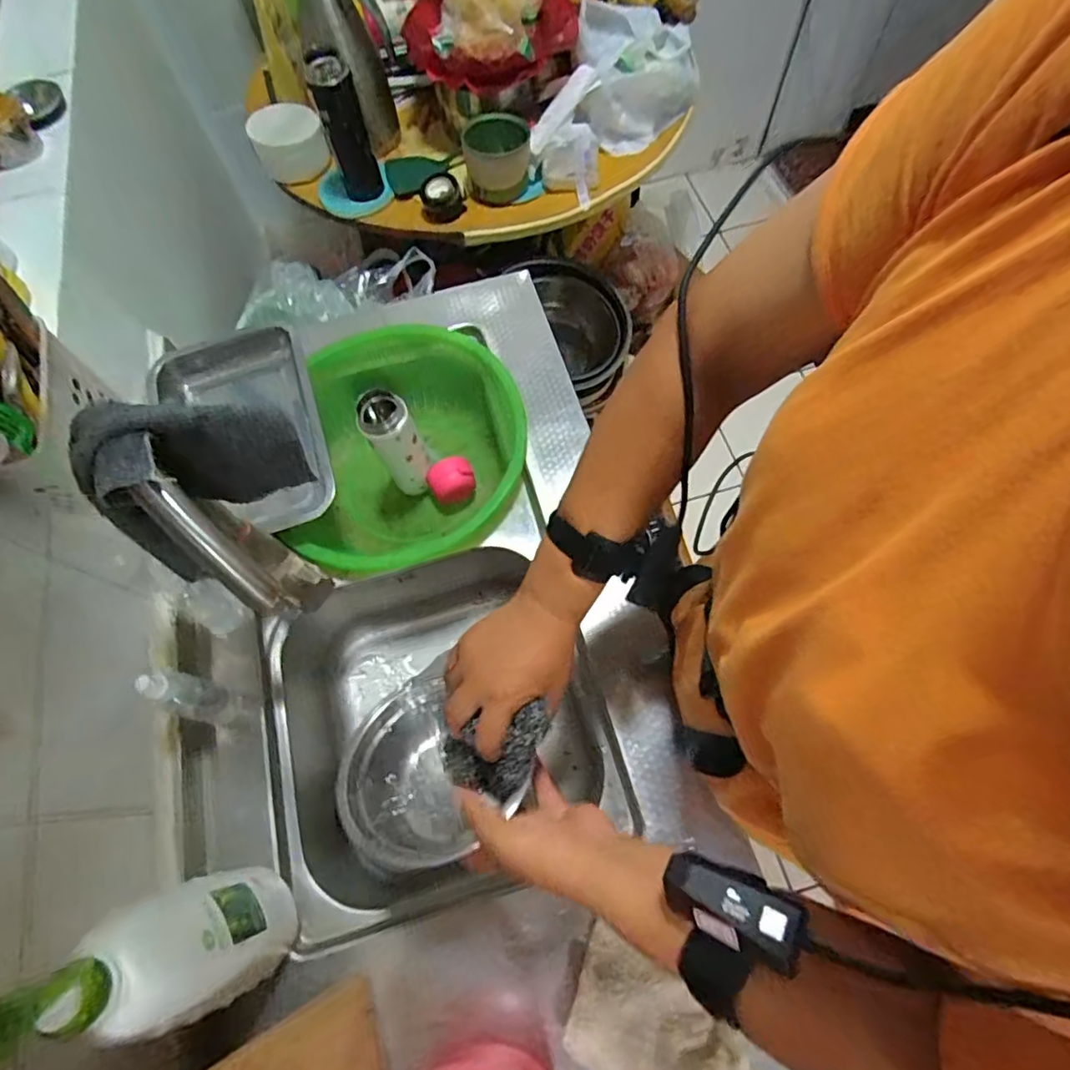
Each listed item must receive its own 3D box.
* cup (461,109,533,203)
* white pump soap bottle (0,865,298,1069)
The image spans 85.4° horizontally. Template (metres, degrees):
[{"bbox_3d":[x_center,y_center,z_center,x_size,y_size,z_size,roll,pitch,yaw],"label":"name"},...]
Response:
[{"bbox_3d":[-0.057,-0.584,0.897,0.098,0.074,0.098,-1,67,2],"label":"cup"},{"bbox_3d":[-0.257,0.301,0.427,0.043,0.288,0.087,-41,72,-14],"label":"white pump soap bottle"}]

